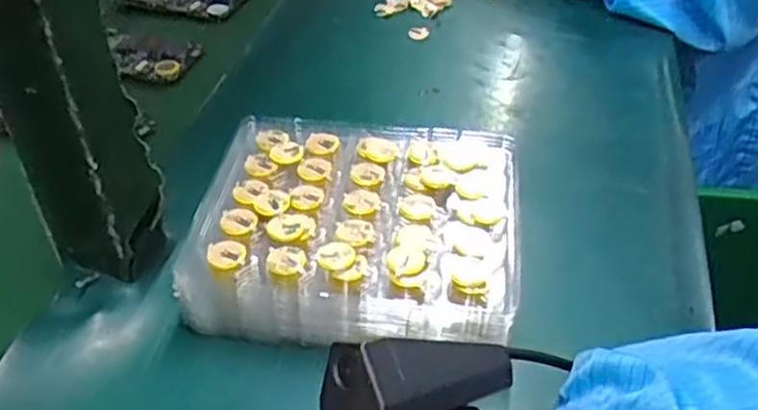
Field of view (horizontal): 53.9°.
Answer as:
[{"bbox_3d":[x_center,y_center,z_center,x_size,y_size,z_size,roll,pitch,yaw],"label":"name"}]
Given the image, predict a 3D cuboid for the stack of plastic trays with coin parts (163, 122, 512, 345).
[{"bbox_3d":[-0.014,0.007,0.425,0.181,0.041,0.156,2,44,8],"label":"stack of plastic trays with coin parts"}]

